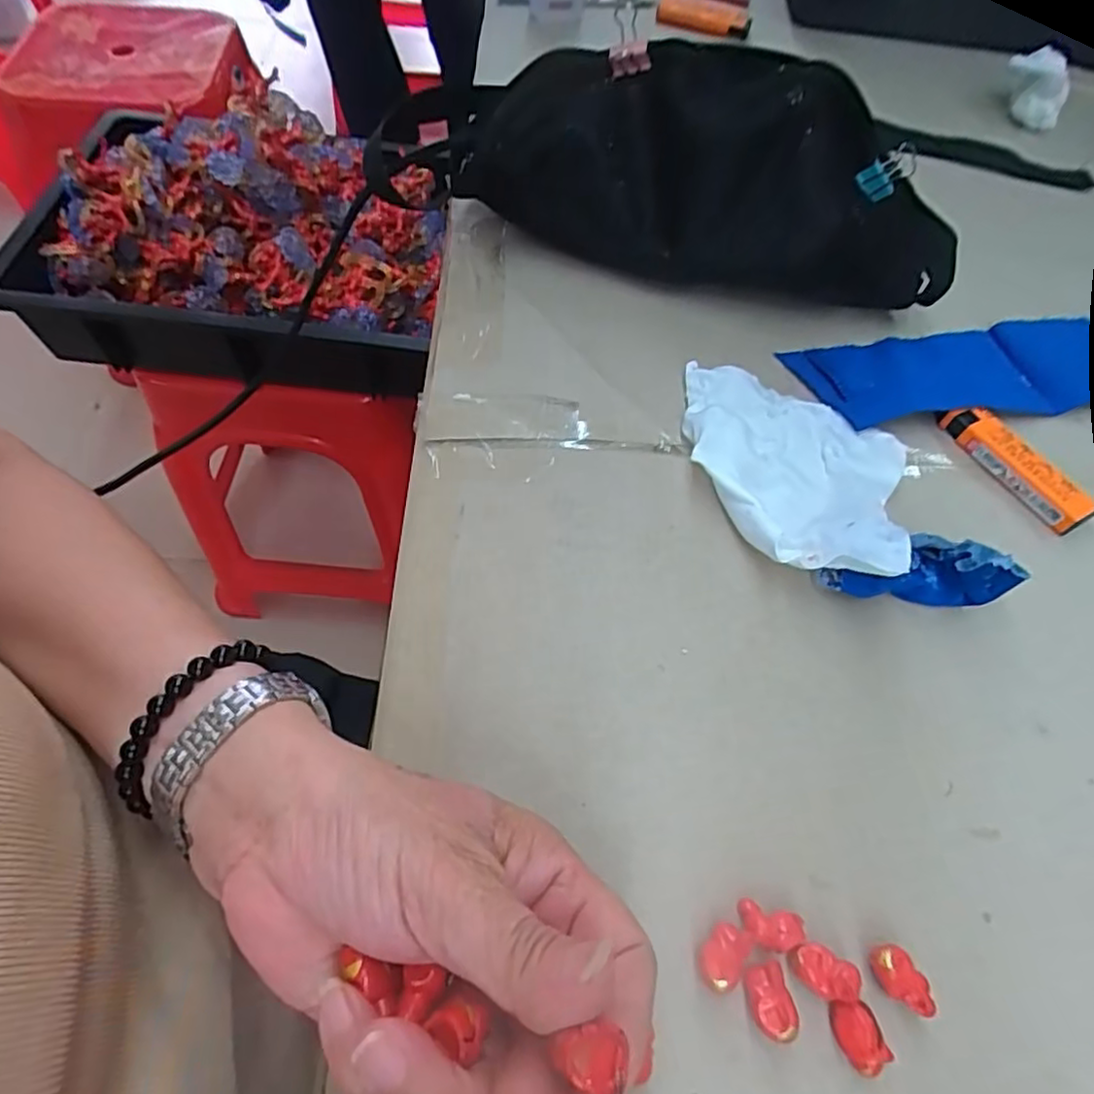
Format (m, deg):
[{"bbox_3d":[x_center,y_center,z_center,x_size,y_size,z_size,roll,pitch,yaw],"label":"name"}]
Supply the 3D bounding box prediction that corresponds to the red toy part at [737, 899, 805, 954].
[{"bbox_3d":[0.076,0.130,0.223,0.020,0.012,0.013,17,62,7],"label":"red toy part"}]

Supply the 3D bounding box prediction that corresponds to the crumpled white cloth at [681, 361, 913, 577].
[{"bbox_3d":[0.113,-0.041,0.310,0.109,0.027,0.109,21,62,9],"label":"crumpled white cloth"}]

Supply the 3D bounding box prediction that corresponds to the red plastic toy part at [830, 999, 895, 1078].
[{"bbox_3d":[0.100,0.157,0.210,0.012,0.012,0.020,-17,63,-11],"label":"red plastic toy part"}]

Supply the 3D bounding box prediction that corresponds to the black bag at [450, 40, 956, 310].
[{"bbox_3d":[0.092,-0.206,0.362,0.272,0.101,0.066,16,61,6],"label":"black bag"}]

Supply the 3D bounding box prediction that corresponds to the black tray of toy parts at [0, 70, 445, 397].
[{"bbox_3d":[-0.296,-0.311,0.663,0.390,0.133,0.276,6,61,-1],"label":"black tray of toy parts"}]

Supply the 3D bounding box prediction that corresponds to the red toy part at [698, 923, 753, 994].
[{"bbox_3d":[0.058,0.137,0.219,0.013,0.013,0.020,30,64,14],"label":"red toy part"}]

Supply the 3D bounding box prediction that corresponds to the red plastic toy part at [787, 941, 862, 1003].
[{"bbox_3d":[0.091,0.142,0.218,0.021,0.012,0.013,27,63,12],"label":"red plastic toy part"}]

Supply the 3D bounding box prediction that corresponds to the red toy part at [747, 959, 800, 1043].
[{"bbox_3d":[0.072,0.148,0.213,0.013,0.013,0.020,-9,62,-7],"label":"red toy part"}]

